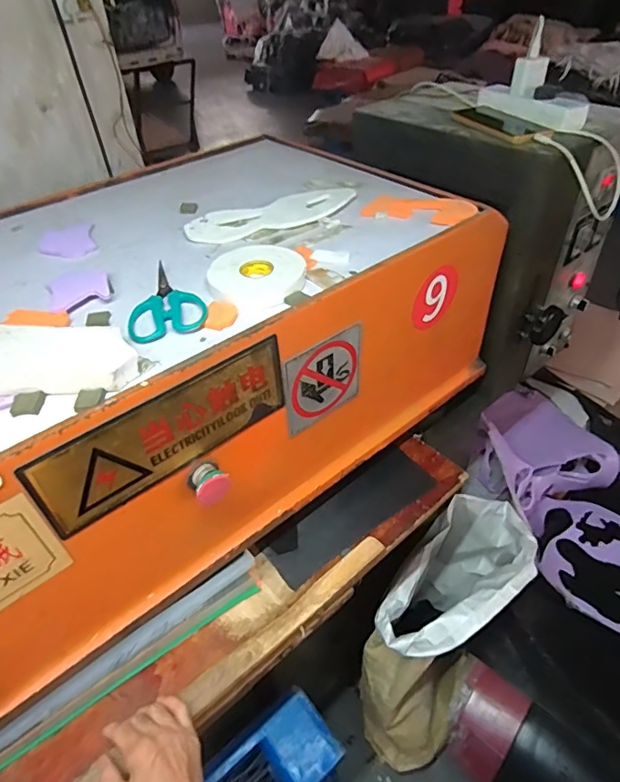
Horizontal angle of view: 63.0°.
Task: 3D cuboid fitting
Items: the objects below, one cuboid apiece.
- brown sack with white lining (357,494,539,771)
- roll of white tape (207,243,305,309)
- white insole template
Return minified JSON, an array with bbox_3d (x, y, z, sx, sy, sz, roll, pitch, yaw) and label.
[{"bbox_3d":[0.321,0.556,1.206,0.239,0.625,0.486,26,51,30],"label":"brown sack with white lining"},{"bbox_3d":[-0.065,-0.141,0.610,0.112,0.021,0.112,-3,42,3],"label":"roll of white tape"},{"bbox_3d":[-0.053,-0.263,0.751,0.260,0.007,0.097,-21,50,-17],"label":"white insole template"}]

